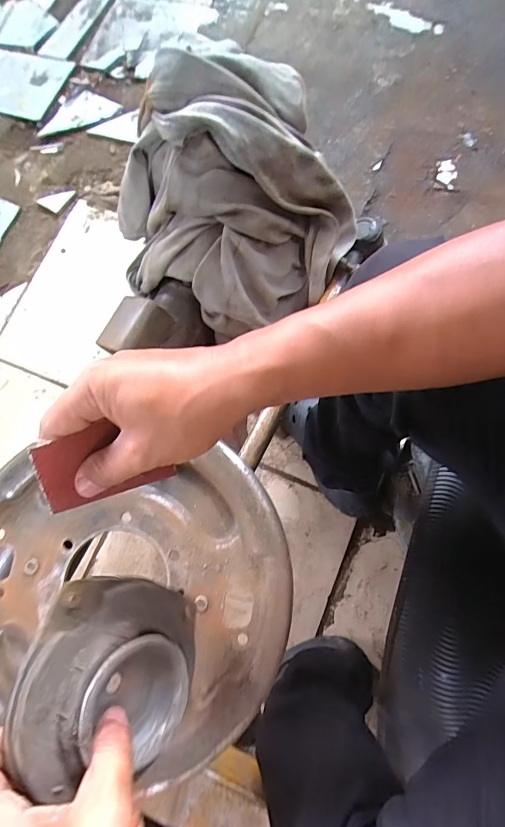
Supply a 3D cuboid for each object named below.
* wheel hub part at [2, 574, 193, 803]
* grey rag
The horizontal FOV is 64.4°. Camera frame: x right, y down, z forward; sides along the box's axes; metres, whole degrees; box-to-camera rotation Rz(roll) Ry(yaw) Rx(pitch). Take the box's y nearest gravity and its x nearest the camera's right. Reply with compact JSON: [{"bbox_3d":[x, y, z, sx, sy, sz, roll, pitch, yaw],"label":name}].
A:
[{"bbox_3d":[-0.086,0.169,0.269,0.126,0.055,0.108,21,60,-35],"label":"wheel hub part"},{"bbox_3d":[-0.031,-0.209,0.406,0.219,0.155,0.218,-33,76,-5],"label":"grey rag"}]

